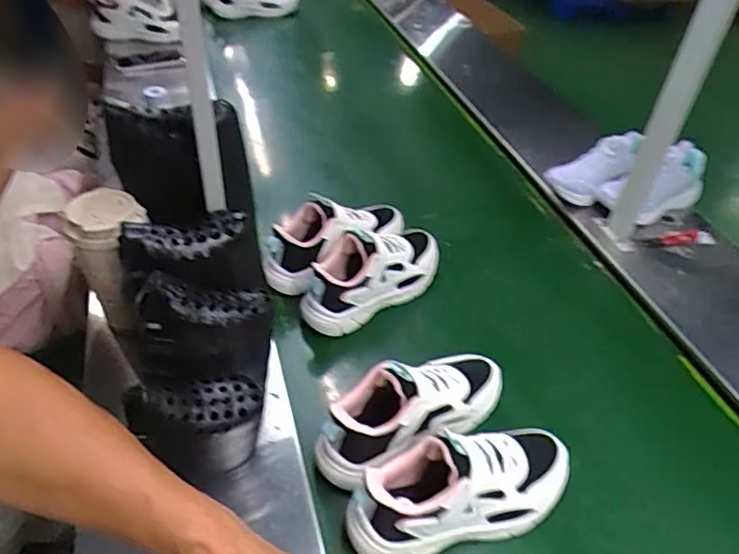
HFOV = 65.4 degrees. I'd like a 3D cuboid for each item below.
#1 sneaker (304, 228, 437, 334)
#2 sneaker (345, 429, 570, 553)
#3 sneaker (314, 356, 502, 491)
[{"bbox_3d":[0.006,-0.017,0.864,0.252,0.110,0.100,-28,50,-31],"label":"sneaker"},{"bbox_3d":[0.102,0.218,0.611,0.254,0.115,0.089,-9,42,-14],"label":"sneaker"},{"bbox_3d":[0.052,0.152,0.682,0.255,0.121,0.082,-21,46,-26],"label":"sneaker"}]

